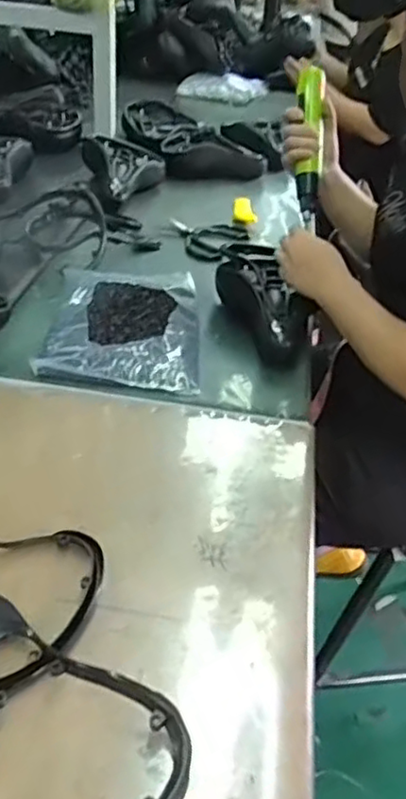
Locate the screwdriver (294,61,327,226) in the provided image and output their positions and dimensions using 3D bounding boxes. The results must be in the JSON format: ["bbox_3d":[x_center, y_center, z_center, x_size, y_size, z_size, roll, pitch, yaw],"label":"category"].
[{"bbox_3d":[0.160,-0.390,0.992,0.040,0.030,0.248,4,83,0],"label":"screwdriver"}]

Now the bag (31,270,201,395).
[{"bbox_3d":[-0.111,-0.122,0.975,0.219,0.024,0.305,6,37,-1],"label":"bag"}]

